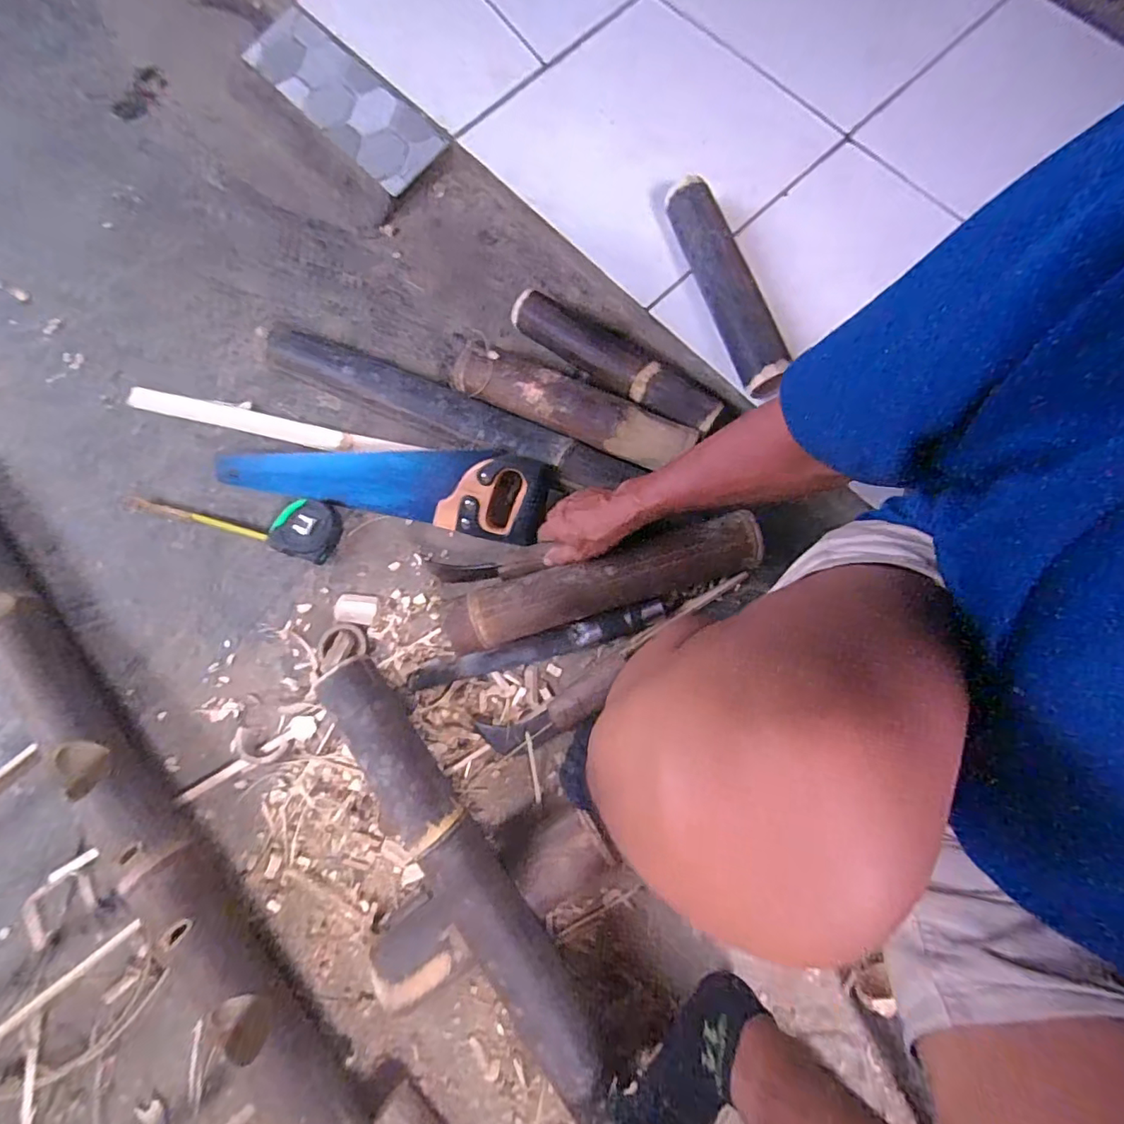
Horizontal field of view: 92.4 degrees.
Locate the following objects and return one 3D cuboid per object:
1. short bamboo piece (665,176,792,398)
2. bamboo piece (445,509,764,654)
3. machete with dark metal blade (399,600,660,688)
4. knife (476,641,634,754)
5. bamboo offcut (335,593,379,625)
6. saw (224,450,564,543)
[{"bbox_3d":[0.210,-0.354,0.697,0.069,0.055,0.309,-19,77,-3],"label":"short bamboo piece"},{"bbox_3d":[0.049,0.020,0.642,0.373,0.068,0.074,-16,77,-2],"label":"bamboo piece"},{"bbox_3d":[-0.032,0.106,0.671,0.328,0.032,0.030,-15,77,-2],"label":"machete with dark metal blade"},{"bbox_3d":[0.005,0.166,0.651,0.201,0.035,0.061,-29,78,-5],"label":"knife"},{"bbox_3d":[-0.276,0.062,0.720,0.055,0.006,0.039,9,77,3],"label":"bamboo offcut"},{"bbox_3d":[-0.243,-0.113,0.715,0.450,0.030,0.111,11,109,8],"label":"saw"}]

